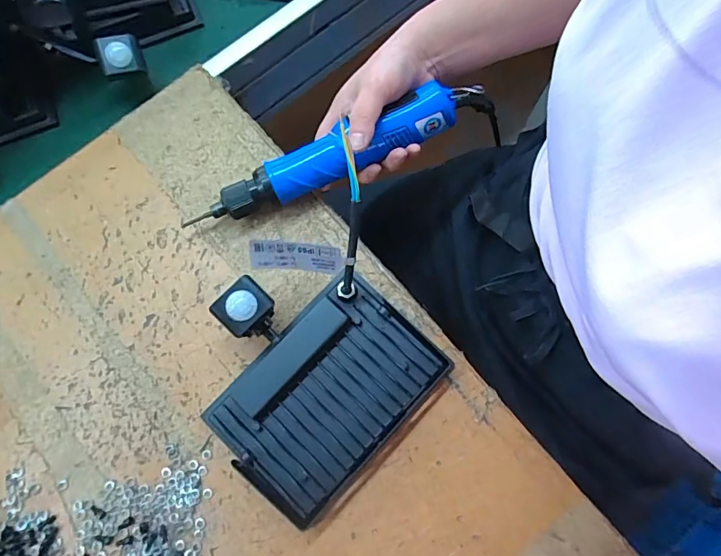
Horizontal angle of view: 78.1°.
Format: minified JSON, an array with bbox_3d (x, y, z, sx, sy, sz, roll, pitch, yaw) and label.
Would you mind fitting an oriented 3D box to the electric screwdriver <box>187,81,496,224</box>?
[{"bbox_3d":[-0.024,-0.109,0.411,0.282,0.046,0.043,-24,77,-1],"label":"electric screwdriver"}]

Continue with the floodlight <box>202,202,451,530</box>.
[{"bbox_3d":[-0.034,0.070,0.369,0.200,0.056,0.172,-42,80,-7],"label":"floodlight"}]

